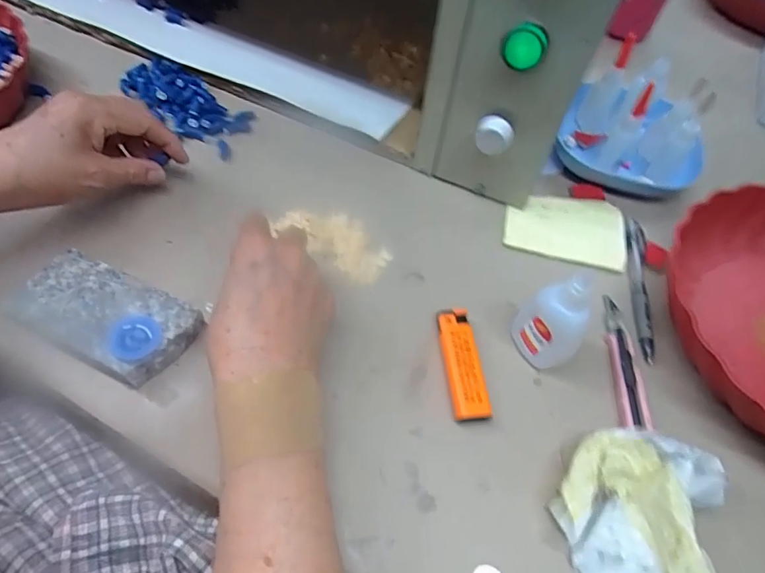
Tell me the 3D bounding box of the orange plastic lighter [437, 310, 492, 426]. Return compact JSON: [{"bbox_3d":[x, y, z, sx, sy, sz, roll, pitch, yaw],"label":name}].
[{"bbox_3d":[0.055,0.052,0.334,0.024,0.011,0.077,-3,57,-7],"label":"orange plastic lighter"}]

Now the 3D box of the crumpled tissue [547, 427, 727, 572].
[{"bbox_3d":[0.147,0.129,0.276,0.084,0.039,0.104,28,59,13],"label":"crumpled tissue"}]

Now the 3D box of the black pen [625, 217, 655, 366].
[{"bbox_3d":[0.208,-0.002,0.390,0.015,0.012,0.132,12,57,3],"label":"black pen"}]

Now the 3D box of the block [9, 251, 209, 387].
[{"bbox_3d":[-0.188,0.019,0.327,0.117,0.021,0.061,23,58,10],"label":"block"}]

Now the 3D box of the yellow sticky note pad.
[{"bbox_3d":[0.159,-0.052,0.425,0.102,0.005,0.076,14,57,4],"label":"yellow sticky note pad"}]

